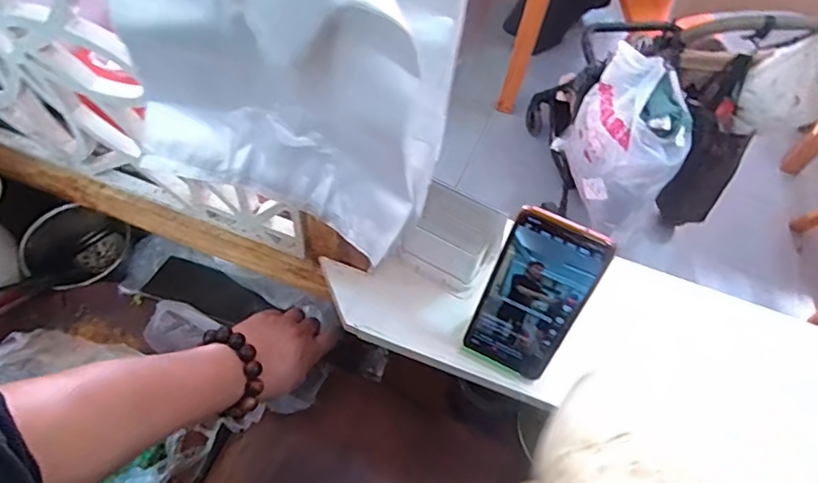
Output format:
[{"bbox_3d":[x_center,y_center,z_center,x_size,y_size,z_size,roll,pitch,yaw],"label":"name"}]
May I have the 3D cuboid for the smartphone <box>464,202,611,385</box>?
[{"bbox_3d":[0.102,0.048,0.452,0.075,0.161,0.009,25,37,11],"label":"smartphone"}]

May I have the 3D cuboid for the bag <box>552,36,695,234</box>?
[{"bbox_3d":[0.519,-0.255,1.339,0.173,0.338,0.326,-10,60,-11],"label":"bag"}]

